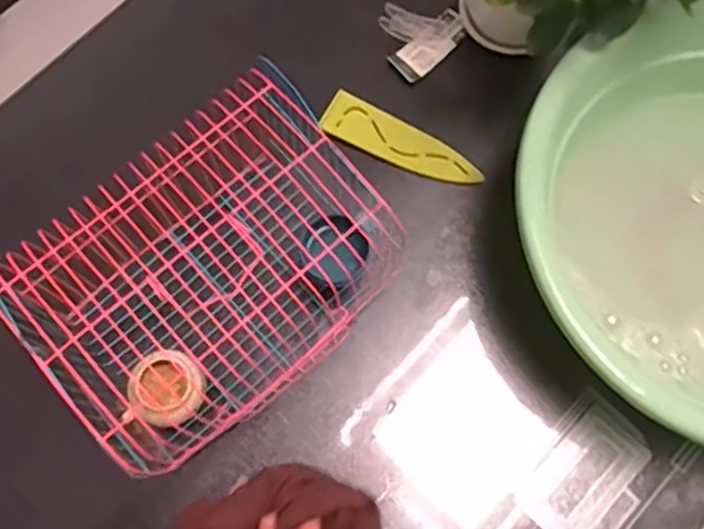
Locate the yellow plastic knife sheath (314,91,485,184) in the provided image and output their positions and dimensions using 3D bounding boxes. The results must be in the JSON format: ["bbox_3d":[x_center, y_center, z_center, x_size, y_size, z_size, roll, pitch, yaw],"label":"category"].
[{"bbox_3d":[0.047,-0.111,0.630,0.149,0.008,0.042,25,76,6],"label":"yellow plastic knife sheath"}]

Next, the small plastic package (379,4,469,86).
[{"bbox_3d":[0.063,-0.221,0.660,0.080,0.012,0.071,-42,79,-10],"label":"small plastic package"}]

